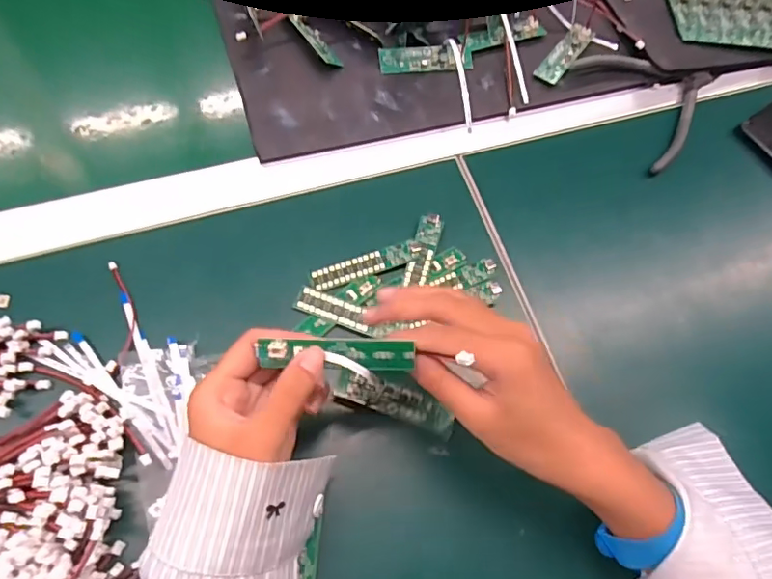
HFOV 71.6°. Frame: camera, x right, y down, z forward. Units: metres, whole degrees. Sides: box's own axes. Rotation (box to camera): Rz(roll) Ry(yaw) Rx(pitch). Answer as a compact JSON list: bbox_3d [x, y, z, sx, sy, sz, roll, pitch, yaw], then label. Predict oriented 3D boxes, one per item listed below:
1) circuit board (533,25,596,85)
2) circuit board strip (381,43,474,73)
[{"bbox_3d":[0.159,-0.210,0.476,0.023,0.005,0.071,36,73,10],"label":"circuit board"},{"bbox_3d":[0.035,-0.201,0.462,0.081,0.006,0.023,-5,71,-5],"label":"circuit board strip"}]

